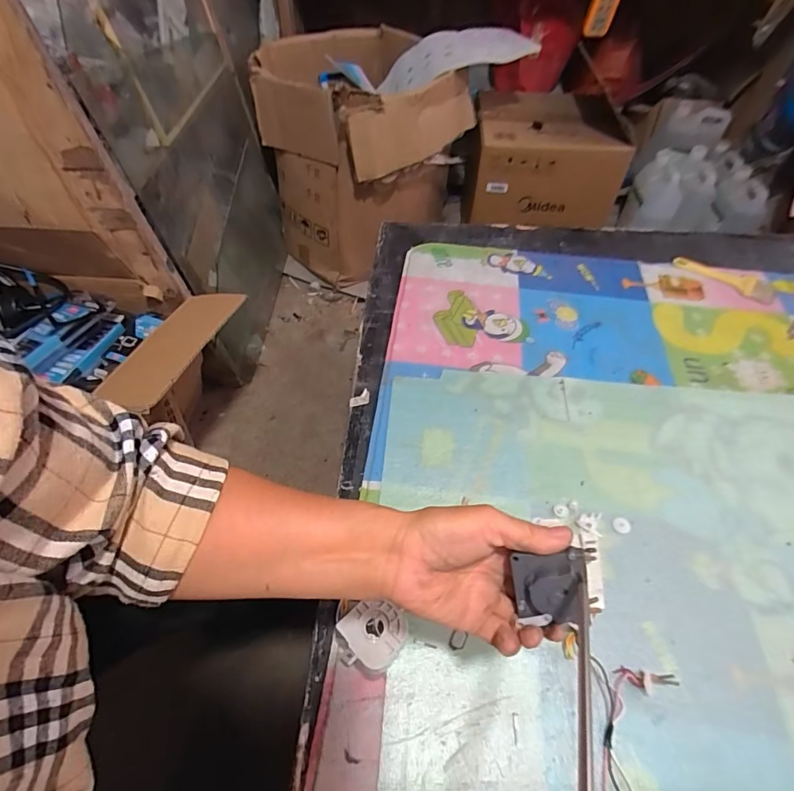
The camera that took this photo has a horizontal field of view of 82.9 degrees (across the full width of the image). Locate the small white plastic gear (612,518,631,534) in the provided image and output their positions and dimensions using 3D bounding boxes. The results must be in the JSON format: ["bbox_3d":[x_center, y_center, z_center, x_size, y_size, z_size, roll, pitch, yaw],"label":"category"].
[{"bbox_3d":[0.269,0.155,0.538,0.020,0.004,0.019,0,52,0],"label":"small white plastic gear"}]

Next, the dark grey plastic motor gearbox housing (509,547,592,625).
[{"bbox_3d":[0.101,0.129,0.299,0.048,0.049,0.011,-6,9,29],"label":"dark grey plastic motor gearbox housing"}]

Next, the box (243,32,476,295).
[{"bbox_3d":[-0.091,-0.599,1.170,0.404,0.441,0.449,-33,63,-25],"label":"box"}]

